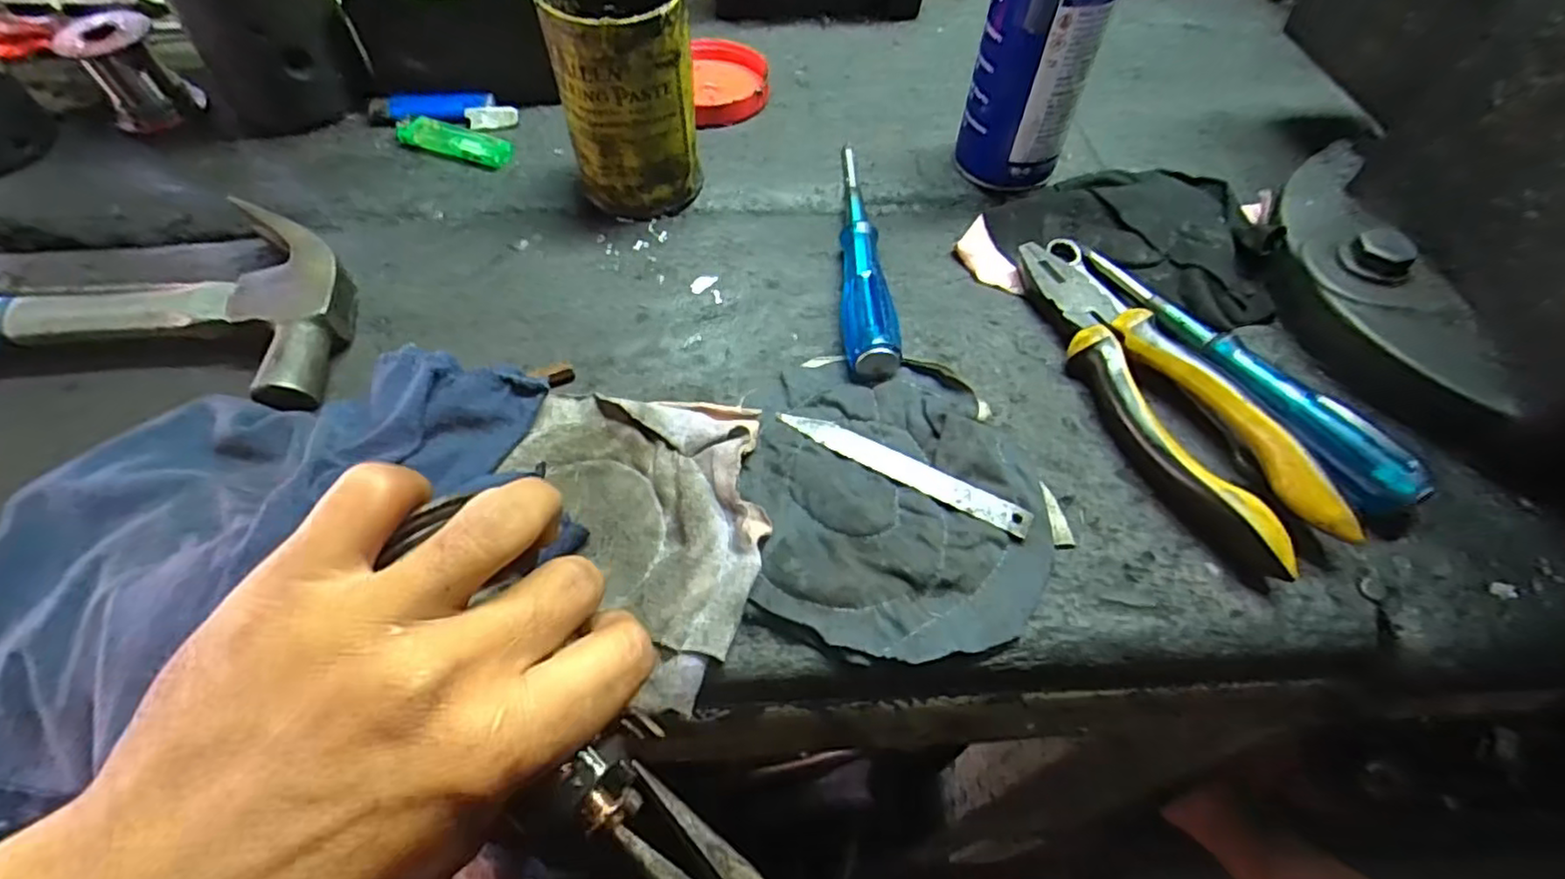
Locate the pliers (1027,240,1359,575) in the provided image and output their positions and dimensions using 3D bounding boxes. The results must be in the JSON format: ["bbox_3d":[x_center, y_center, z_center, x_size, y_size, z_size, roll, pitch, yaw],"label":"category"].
[{"bbox_3d":[0.178,-0.029,0.321,0.052,0.018,0.195,-21,56,3],"label":"pliers"}]

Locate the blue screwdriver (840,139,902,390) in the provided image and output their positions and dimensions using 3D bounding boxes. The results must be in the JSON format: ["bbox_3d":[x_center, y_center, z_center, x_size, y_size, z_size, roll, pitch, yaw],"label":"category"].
[{"bbox_3d":[0.042,-0.110,0.384,0.026,0.024,0.188,-1,56,-2],"label":"blue screwdriver"}]

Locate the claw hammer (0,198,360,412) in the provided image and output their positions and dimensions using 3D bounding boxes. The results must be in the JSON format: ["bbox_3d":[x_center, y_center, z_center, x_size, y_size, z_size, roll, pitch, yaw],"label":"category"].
[{"bbox_3d":[-0.388,-0.071,0.346,0.325,0.033,0.110,2,56,0],"label":"claw hammer"}]

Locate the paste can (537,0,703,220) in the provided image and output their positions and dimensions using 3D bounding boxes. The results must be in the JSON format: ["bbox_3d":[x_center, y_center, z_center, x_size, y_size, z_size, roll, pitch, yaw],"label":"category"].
[{"bbox_3d":[-0.087,-0.192,0.381,0.070,0.116,0.071,1,56,-1],"label":"paste can"}]

